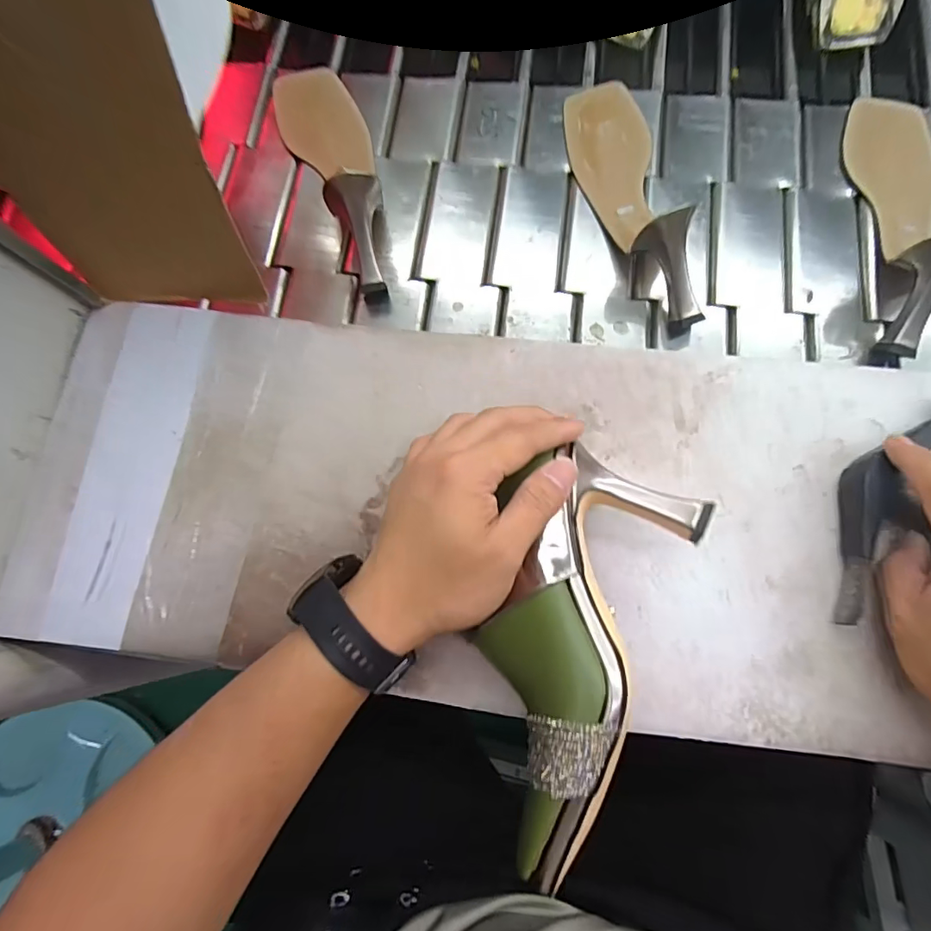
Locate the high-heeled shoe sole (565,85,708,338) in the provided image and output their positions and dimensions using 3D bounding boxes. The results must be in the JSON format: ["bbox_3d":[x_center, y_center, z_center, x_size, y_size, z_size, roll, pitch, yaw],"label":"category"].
[{"bbox_3d":[0.138,-0.239,0.422,0.074,0.063,0.252,-5,75,0],"label":"high-heeled shoe sole"}]

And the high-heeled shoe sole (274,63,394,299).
[{"bbox_3d":[-0.113,-0.272,0.438,0.074,0.061,0.246,-22,76,-4],"label":"high-heeled shoe sole"}]

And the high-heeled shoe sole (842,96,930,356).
[{"bbox_3d":[0.376,-0.214,0.410,0.075,0.060,0.261,4,75,3],"label":"high-heeled shoe sole"}]

